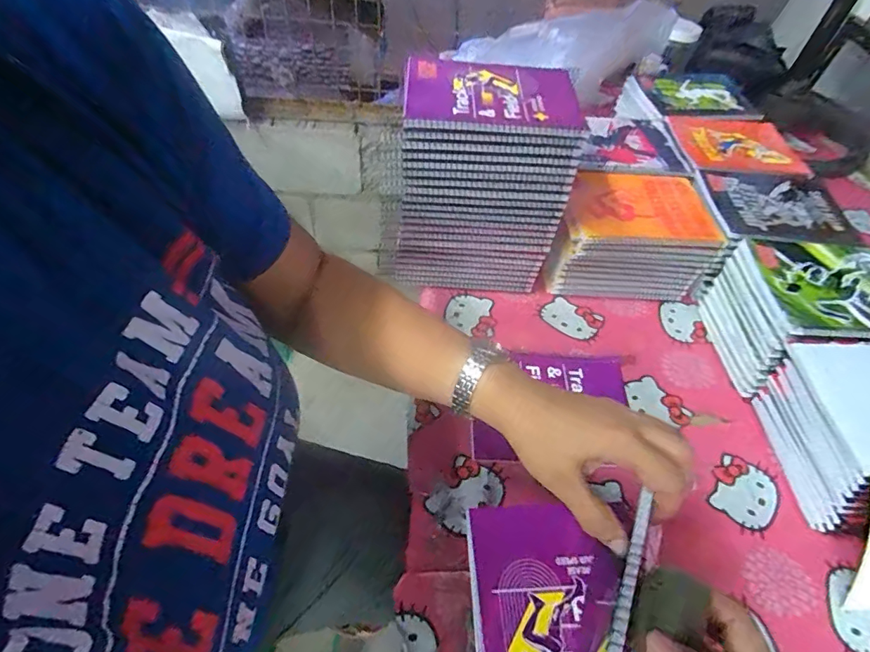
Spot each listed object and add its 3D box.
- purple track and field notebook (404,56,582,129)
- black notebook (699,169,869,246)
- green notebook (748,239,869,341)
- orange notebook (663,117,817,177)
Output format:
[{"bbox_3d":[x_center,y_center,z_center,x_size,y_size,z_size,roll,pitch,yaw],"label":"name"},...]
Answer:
[{"bbox_3d":[0.064,-0.266,0.545,0.193,0.018,0.143,4,52,-2],"label":"purple track and field notebook"},{"bbox_3d":[0.499,-0.176,0.676,0.188,0.014,0.159,7,52,0],"label":"black notebook"},{"bbox_3d":[0.506,-0.048,0.580,0.179,0.010,0.157,4,52,-3],"label":"green notebook"},{"bbox_3d":[0.501,-0.309,0.788,0.190,0.013,0.171,6,52,-1],"label":"orange notebook"}]

